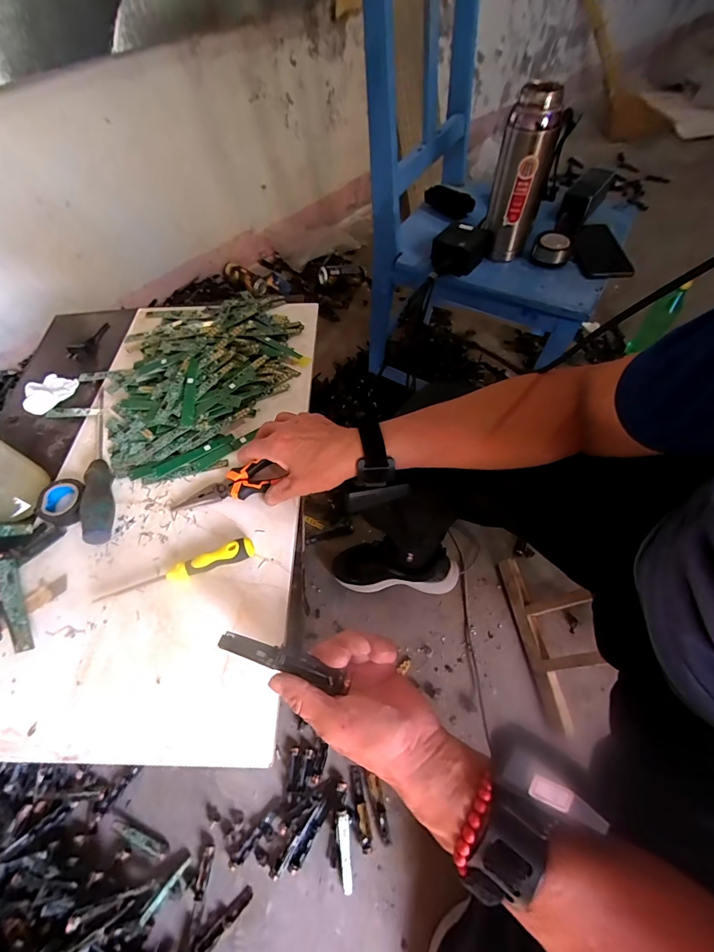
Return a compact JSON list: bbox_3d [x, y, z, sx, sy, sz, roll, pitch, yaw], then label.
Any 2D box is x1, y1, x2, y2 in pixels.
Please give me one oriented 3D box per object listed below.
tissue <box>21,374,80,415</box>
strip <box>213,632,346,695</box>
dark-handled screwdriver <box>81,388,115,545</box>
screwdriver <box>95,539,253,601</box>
[{"bbox_3d":[-0.436,-0.119,0.530,0.053,0.022,0.070,4,59,7],"label":"tissue"},{"bbox_3d":[-0.057,0.143,0.293,0.100,0.005,0.020,20,44,-2],"label":"strip"},{"bbox_3d":[-0.308,-0.024,0.445,0.028,0.028,0.229,-21,59,-9],"label":"dark-handled screwdriver"},{"bbox_3d":[-0.180,0.096,0.375,0.156,0.020,0.020,-17,59,-7],"label":"screwdriver"}]

